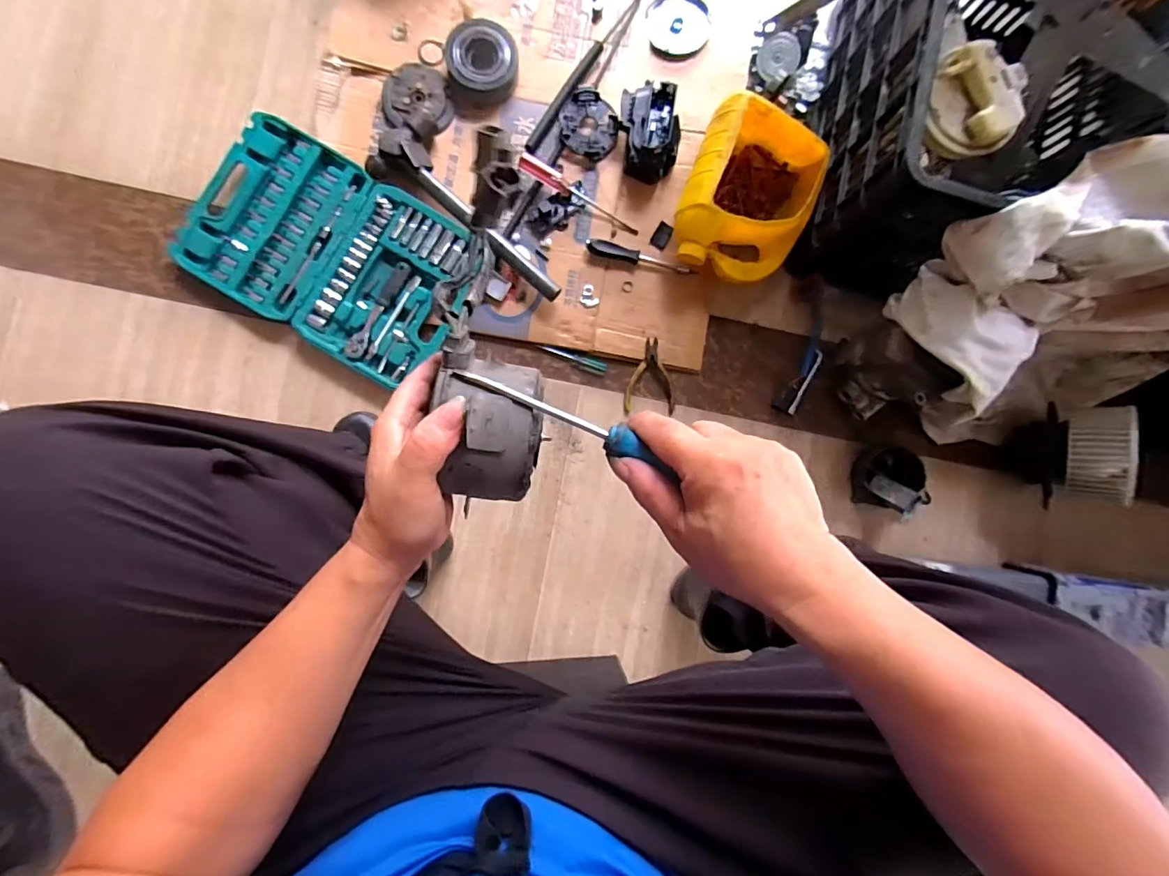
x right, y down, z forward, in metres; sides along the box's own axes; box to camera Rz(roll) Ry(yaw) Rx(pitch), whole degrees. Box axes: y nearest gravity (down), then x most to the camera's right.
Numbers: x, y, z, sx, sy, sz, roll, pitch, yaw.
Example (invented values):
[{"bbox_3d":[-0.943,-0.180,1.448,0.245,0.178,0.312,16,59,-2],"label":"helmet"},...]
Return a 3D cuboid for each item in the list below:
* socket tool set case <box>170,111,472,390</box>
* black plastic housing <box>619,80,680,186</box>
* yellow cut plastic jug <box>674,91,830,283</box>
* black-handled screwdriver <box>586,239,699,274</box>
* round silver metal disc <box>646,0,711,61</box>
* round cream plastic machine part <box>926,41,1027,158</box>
[{"bbox_3d":[-0.363,-0.264,0.722,0.404,0.048,0.252,31,85,-1],"label":"socket tool set case"},{"bbox_3d":[0.096,-0.450,0.735,0.077,0.067,0.118,-9,89,-5],"label":"black plastic housing"},{"bbox_3d":[0.235,-0.341,0.718,0.181,0.115,0.218,18,85,-3],"label":"yellow cut plastic jug"},{"bbox_3d":[0.086,-0.268,0.747,0.166,0.023,0.020,13,85,-3],"label":"black-handled screwdriver"},{"bbox_3d":[0.145,-0.639,0.770,0.093,0.014,0.096,0,86,-4],"label":"round silver metal disc"},{"bbox_3d":[0.430,-0.375,0.556,0.099,0.040,0.105,2,88,-5],"label":"round cream plastic machine part"}]

